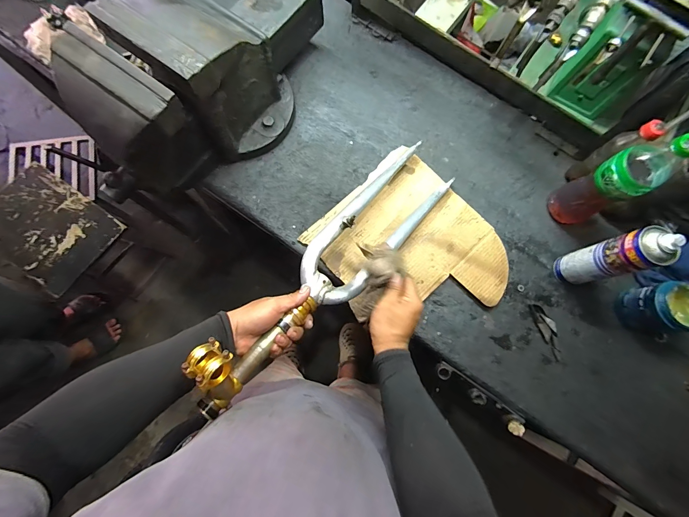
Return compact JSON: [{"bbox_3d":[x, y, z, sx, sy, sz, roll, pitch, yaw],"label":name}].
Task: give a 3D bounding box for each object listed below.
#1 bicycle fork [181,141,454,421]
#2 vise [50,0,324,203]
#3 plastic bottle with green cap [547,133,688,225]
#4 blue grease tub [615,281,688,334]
[{"bbox_3d":[-0.006,-0.003,0.558,0.123,0.097,0.596,42,61,7],"label":"bicycle fork"},{"bbox_3d":[-0.231,-0.353,0.613,0.207,0.282,0.534,39,78,6],"label":"vise"},{"bbox_3d":[0.485,-0.135,0.586,0.071,0.275,0.083,-25,80,-8],"label":"plastic bottle with green cap"},{"bbox_3d":[0.614,0.100,0.631,0.088,0.104,0.090,1,77,-3],"label":"blue grease tub"}]

